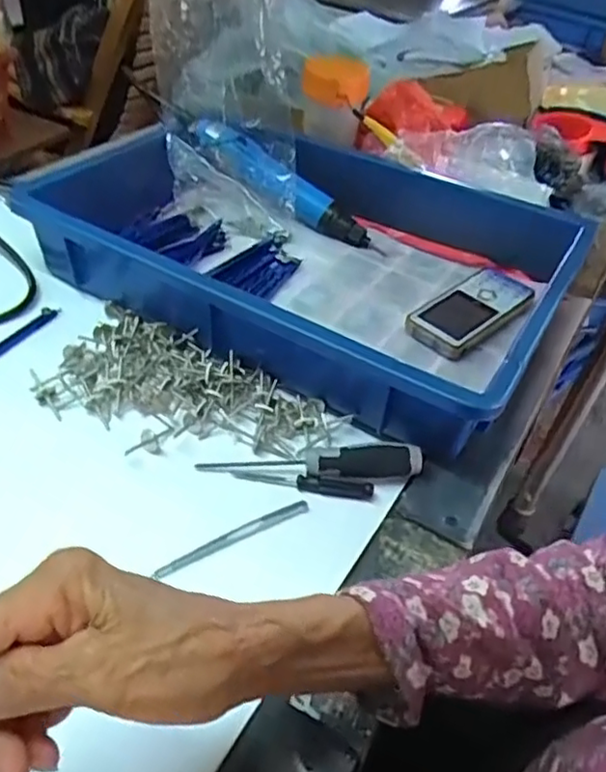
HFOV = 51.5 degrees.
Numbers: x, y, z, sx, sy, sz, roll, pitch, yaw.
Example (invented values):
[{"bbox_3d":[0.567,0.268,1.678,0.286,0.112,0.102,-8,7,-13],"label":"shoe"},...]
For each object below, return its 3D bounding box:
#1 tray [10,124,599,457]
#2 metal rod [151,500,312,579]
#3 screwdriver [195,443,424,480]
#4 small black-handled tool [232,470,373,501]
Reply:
[{"bbox_3d":[0.000,-0.131,0.562,0.438,0.076,0.296,27,46,20],"label":"tray"},{"bbox_3d":[-0.041,0.093,0.385,0.102,0.006,0.008,-20,49,-26],"label":"metal rod"},{"bbox_3d":[0.006,0.049,0.416,0.144,0.023,0.019,2,43,-5],"label":"screwdriver"},{"bbox_3d":[0.001,0.062,0.414,0.090,0.011,0.013,11,43,4],"label":"small black-handled tool"}]

